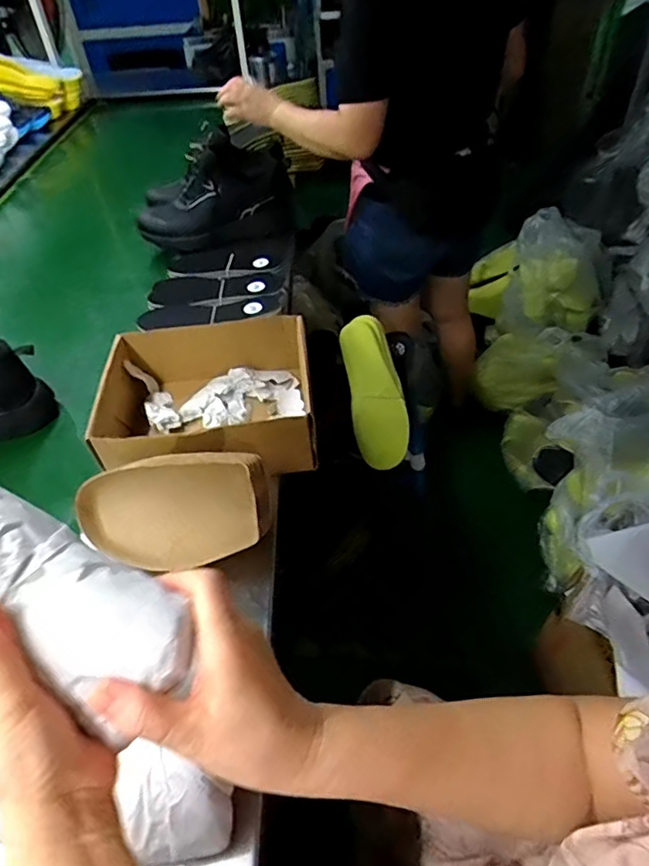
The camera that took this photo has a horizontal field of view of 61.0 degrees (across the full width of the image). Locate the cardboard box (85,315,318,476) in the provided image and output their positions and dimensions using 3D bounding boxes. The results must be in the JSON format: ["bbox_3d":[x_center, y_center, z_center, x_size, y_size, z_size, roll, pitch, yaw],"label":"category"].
[{"bbox_3d":[-0.153,-0.053,0.755,0.270,0.095,0.261,-5,46,-1],"label":"cardboard box"}]

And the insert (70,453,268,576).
[{"bbox_3d":[-0.165,0.082,0.595,0.211,0.057,0.117,-1,69,-4],"label":"insert"}]

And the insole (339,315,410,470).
[{"bbox_3d":[0.094,-0.083,1.074,0.102,0.052,0.316,-9,73,-5],"label":"insole"}]

